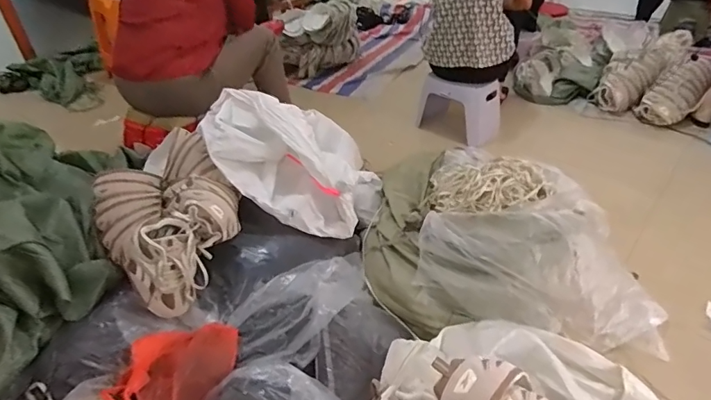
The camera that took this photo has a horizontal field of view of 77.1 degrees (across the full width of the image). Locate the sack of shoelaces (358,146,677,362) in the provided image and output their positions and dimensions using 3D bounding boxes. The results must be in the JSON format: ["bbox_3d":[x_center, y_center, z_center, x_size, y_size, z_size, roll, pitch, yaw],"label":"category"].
[{"bbox_3d":[0.371,0.094,1.243,0.689,0.240,0.645,-3,36,1],"label":"sack of shoelaces"}]

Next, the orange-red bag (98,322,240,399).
[{"bbox_3d":[-0.355,0.345,0.914,0.199,0.070,0.268,23,44,31],"label":"orange-red bag"}]

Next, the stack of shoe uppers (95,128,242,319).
[{"bbox_3d":[-0.460,0.043,1.126,0.319,0.196,0.395,-27,42,-29],"label":"stack of shoe uppers"}]

